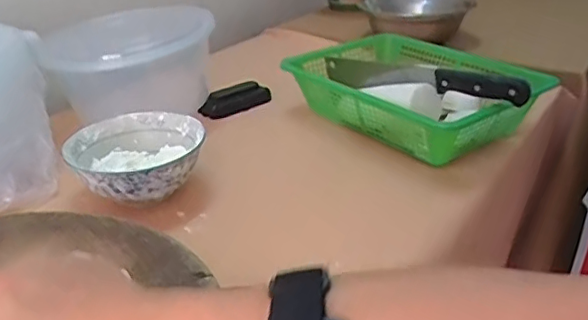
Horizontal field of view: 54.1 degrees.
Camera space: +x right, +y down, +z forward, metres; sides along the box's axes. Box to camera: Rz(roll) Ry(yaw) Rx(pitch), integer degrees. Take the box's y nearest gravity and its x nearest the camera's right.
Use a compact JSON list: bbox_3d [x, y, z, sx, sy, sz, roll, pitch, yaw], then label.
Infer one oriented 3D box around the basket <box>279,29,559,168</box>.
[{"bbox_3d":[0.161,-0.094,0.764,0.247,0.108,0.318,-18,31,-31],"label":"basket"}]

